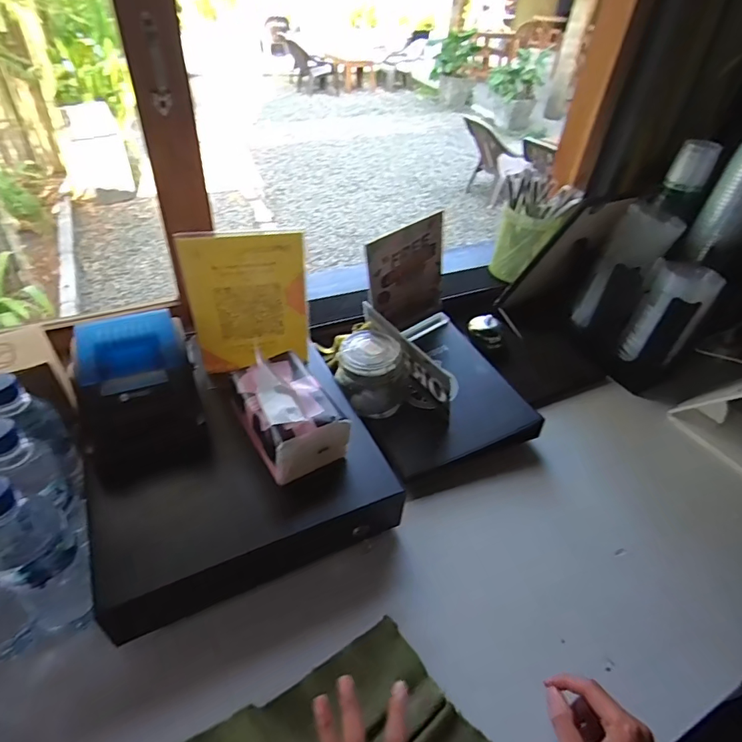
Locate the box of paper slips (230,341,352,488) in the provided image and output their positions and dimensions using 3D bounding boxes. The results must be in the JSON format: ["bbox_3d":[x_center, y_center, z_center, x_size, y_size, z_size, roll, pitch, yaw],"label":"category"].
[{"bbox_3d":[-0.103,0.045,0.563,0.100,0.080,0.141,-22,49,-28],"label":"box of paper slips"}]

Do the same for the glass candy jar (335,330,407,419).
[{"bbox_3d":[0.001,0.011,0.718,0.098,0.109,0.095,3,42,-3],"label":"glass candy jar"}]

